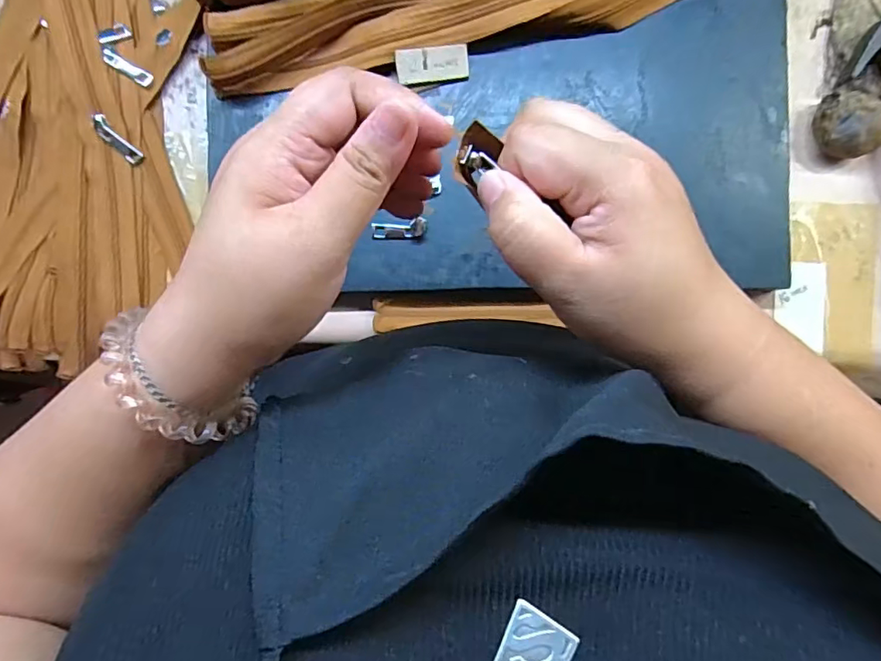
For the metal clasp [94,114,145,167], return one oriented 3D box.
[{"bbox_3d":[-0.237,-0.138,0.390,0.012,0.004,0.041,-42,110,5],"label":"metal clasp"}]

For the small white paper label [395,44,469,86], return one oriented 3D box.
[{"bbox_3d":[-0.005,-0.183,0.367,0.049,0.004,0.023,-7,116,-4],"label":"small white paper label"}]

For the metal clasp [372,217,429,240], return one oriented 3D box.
[{"bbox_3d":[-0.028,-0.070,0.371,0.038,0.005,0.013,-5,90,0],"label":"metal clasp"}]

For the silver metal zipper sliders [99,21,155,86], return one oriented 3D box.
[{"bbox_3d":[-0.233,-0.200,0.393,0.024,0.010,0.048,-28,93,-21],"label":"silver metal zipper sliders"}]

